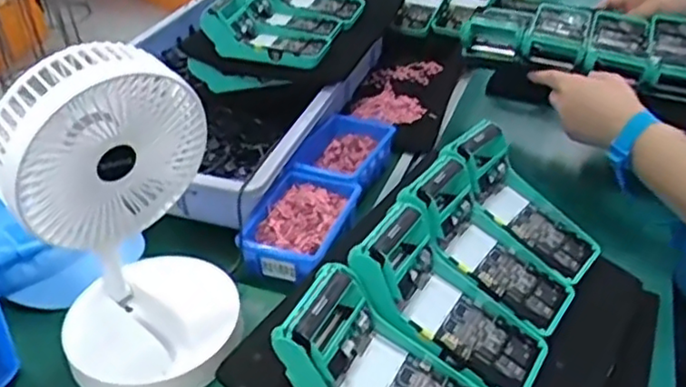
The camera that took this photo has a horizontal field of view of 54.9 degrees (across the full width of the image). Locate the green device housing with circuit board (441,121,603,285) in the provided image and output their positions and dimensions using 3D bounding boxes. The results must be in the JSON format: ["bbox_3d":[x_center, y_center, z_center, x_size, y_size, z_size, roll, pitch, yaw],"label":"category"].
[{"bbox_3d":[0.166,0.009,0.624,0.168,0.053,0.080,47,46,-2],"label":"green device housing with circuit board"}]

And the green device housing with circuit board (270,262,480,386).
[{"bbox_3d":[0.030,0.134,0.479,0.172,0.062,0.082,38,40,-5],"label":"green device housing with circuit board"}]

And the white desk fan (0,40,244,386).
[{"bbox_3d":[-0.175,0.024,0.537,0.152,0.277,0.143,-12,36,-15],"label":"white desk fan"}]

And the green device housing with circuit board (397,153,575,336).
[{"bbox_3d":[0.120,0.050,0.584,0.173,0.058,0.083,46,45,-2],"label":"green device housing with circuit board"}]

